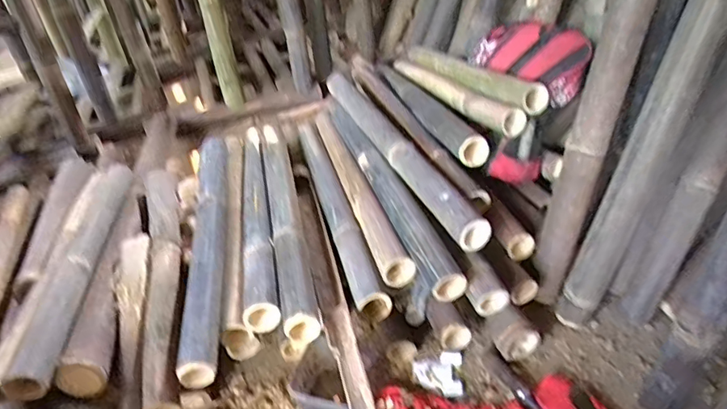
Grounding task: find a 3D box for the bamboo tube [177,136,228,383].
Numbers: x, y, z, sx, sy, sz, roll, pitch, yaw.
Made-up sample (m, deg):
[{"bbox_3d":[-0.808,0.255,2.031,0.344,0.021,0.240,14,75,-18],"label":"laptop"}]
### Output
[{"bbox_3d":[-0.302,0.053,1.013,0.054,0.056,0.653,-10,39,-6],"label":"bamboo tube"}]

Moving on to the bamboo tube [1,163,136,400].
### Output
[{"bbox_3d":[-0.558,0.095,1.054,0.069,0.052,0.664,-9,34,-4],"label":"bamboo tube"}]

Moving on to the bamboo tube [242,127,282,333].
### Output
[{"bbox_3d":[-0.225,0.007,1.098,0.056,0.057,0.649,-11,34,-6],"label":"bamboo tube"}]

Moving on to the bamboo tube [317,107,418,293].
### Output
[{"bbox_3d":[-0.033,-0.054,1.133,0.058,0.060,0.637,-14,35,-11],"label":"bamboo tube"}]

